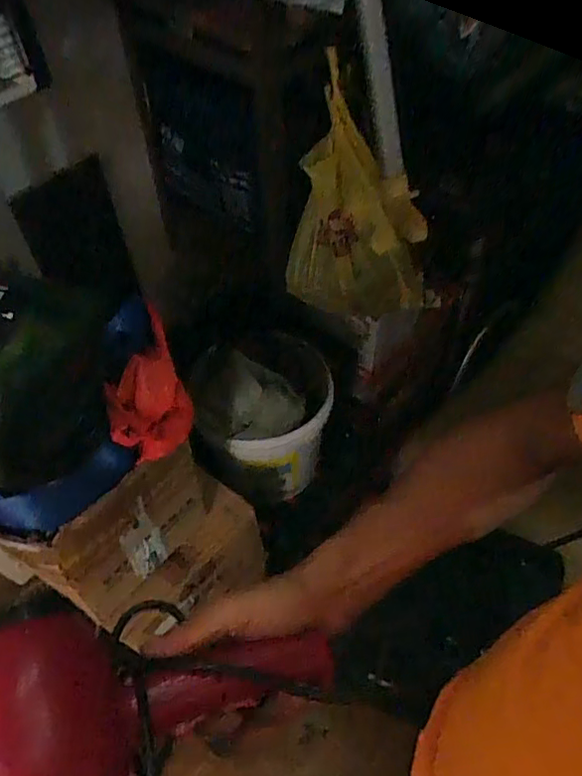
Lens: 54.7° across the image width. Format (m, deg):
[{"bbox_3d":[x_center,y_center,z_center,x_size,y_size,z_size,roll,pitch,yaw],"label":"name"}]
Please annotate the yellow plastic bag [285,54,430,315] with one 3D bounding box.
[{"bbox_3d":[0.110,-0.281,0.924,0.163,0.318,0.233,-35,59,-24],"label":"yellow plastic bag"}]

